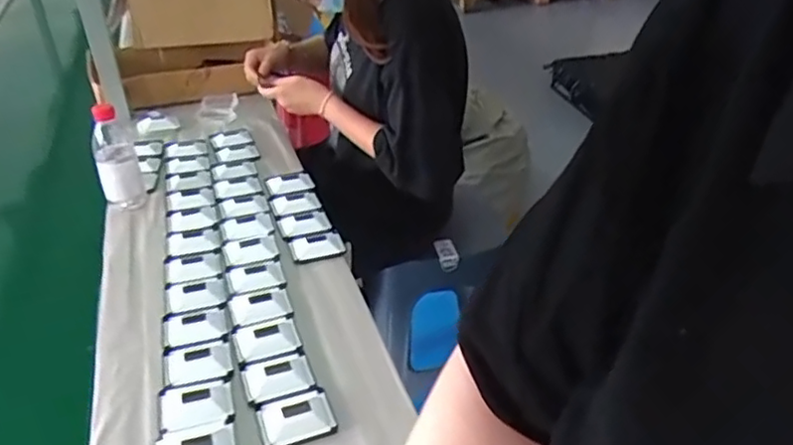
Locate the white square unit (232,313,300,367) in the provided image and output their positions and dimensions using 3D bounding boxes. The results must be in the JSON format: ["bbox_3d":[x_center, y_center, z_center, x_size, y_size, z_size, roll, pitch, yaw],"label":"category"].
[{"bbox_3d":[-0.165,0.144,0.847,0.076,0.016,0.073,-14,34,-15],"label":"white square unit"}]

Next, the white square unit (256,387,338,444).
[{"bbox_3d":[-0.110,0.208,0.734,0.080,0.016,0.068,-16,35,-19],"label":"white square unit"}]

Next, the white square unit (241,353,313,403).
[{"bbox_3d":[-0.139,0.180,0.788,0.075,0.018,0.063,-16,35,-18],"label":"white square unit"}]

